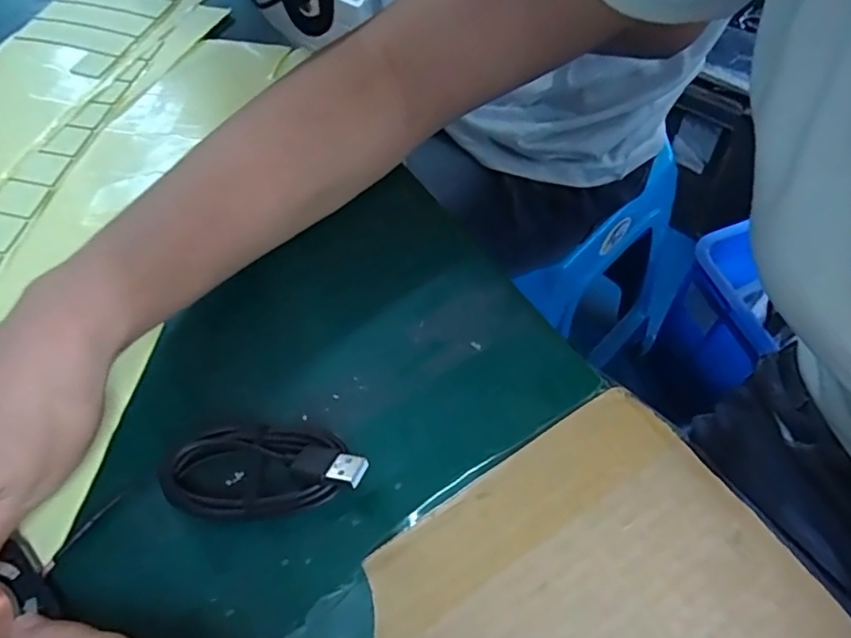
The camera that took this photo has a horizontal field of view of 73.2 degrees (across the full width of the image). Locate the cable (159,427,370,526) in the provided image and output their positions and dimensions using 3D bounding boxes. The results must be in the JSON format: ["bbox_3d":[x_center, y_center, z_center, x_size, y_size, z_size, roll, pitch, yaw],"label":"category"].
[{"bbox_3d":[-0.063,0.062,0.230,0.080,0.028,0.039,2,59,4],"label":"cable"}]

